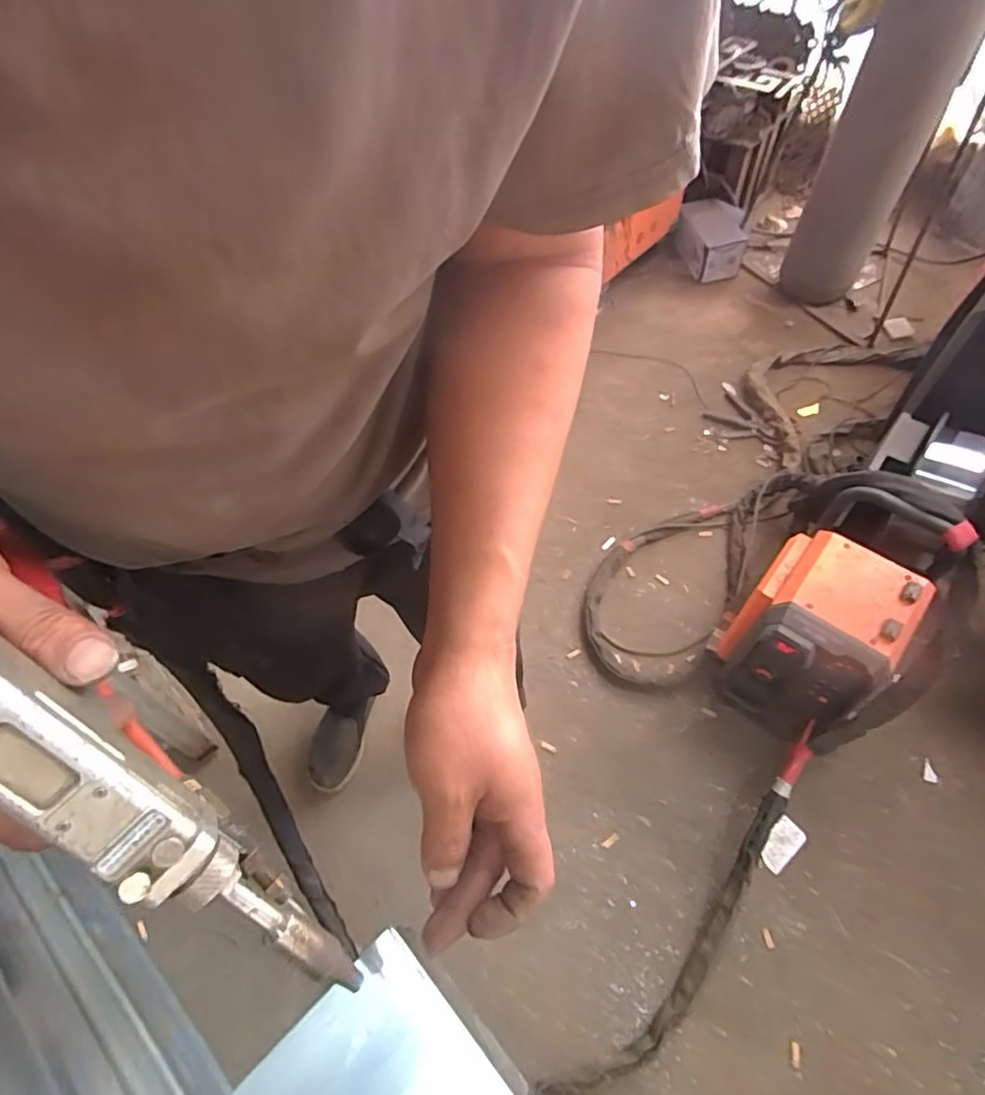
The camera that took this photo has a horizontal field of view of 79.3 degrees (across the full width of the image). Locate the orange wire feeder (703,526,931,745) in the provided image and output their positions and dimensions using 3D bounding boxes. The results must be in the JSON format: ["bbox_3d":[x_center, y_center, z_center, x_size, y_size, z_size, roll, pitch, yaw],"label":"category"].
[{"bbox_3d":[0.568,0.182,1.090,0.247,0.347,0.270,26,66,19],"label":"orange wire feeder"}]

